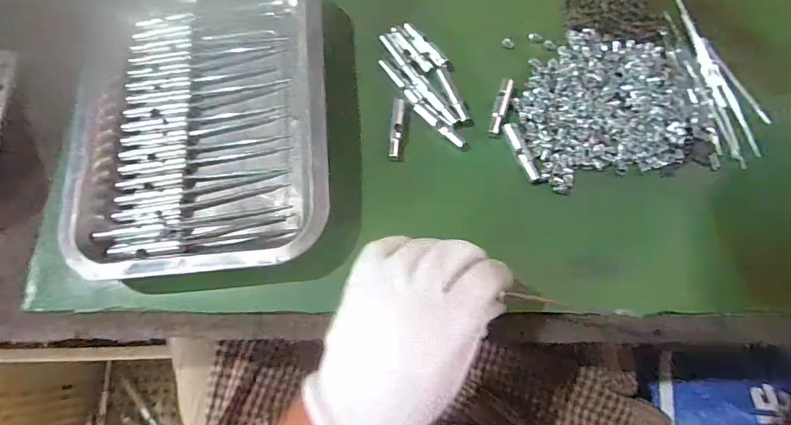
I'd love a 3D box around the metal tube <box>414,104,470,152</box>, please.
[{"bbox_3d":[0.037,-0.069,0.359,0.056,0.006,0.009,40,78,11],"label":"metal tube"}]

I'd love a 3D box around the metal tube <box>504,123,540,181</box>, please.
[{"bbox_3d":[0.101,-0.048,0.354,0.010,0.006,0.050,-23,75,-6],"label":"metal tube"}]

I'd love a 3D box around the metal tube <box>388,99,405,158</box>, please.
[{"bbox_3d":[0.001,-0.069,0.359,0.010,0.006,0.050,4,73,2],"label":"metal tube"}]

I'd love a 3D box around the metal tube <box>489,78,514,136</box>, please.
[{"bbox_3d":[0.087,-0.086,0.364,0.010,0.007,0.049,17,74,5],"label":"metal tube"}]

